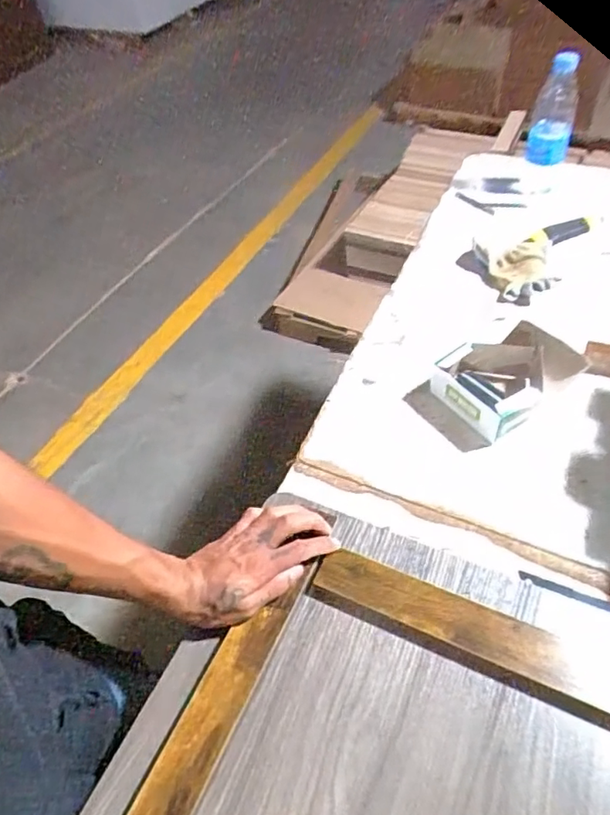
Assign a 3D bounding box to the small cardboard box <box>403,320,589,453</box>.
[{"bbox_3d":[0.231,-0.037,0.663,0.178,0.054,0.123,-32,53,-20],"label":"small cardboard box"}]

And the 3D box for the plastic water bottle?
[{"bbox_3d":[0.399,-0.471,0.876,0.064,0.154,0.074,15,55,18],"label":"plastic water bottle"}]

